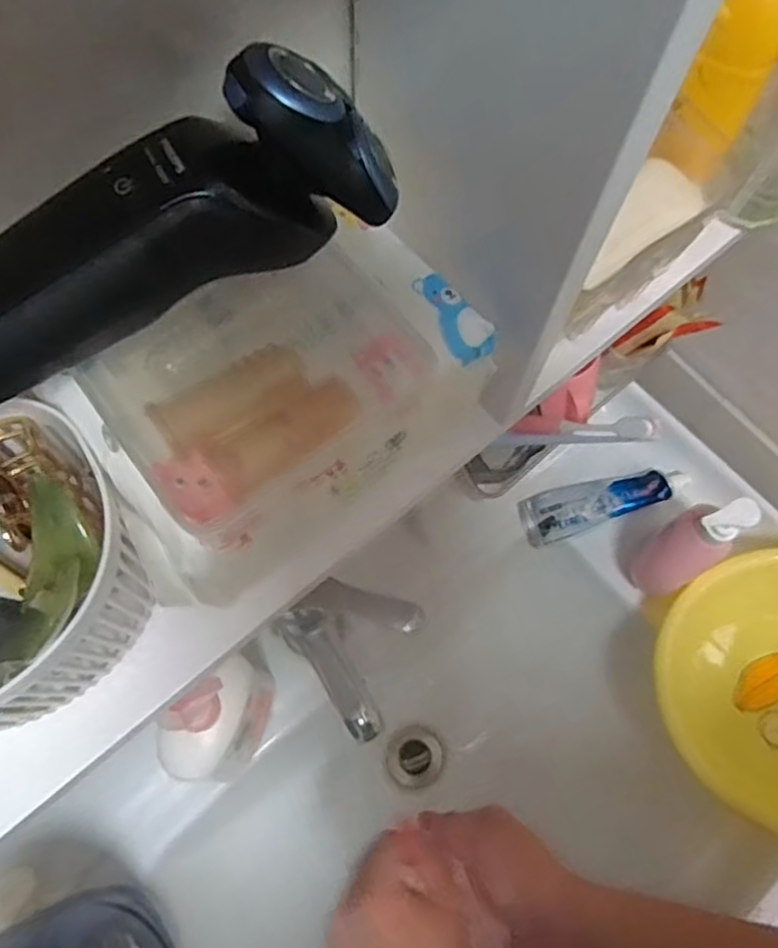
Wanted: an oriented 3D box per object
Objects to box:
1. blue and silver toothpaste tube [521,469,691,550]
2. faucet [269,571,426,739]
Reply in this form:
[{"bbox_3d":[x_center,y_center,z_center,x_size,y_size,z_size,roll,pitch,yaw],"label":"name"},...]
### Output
[{"bbox_3d":[0.215,0.026,0.703,0.165,0.038,0.045,-17,71,6],"label":"blue and silver toothpaste tube"},{"bbox_3d":[-0.022,0.121,0.507,0.085,0.081,0.113,-37,75,-14],"label":"faucet"}]

